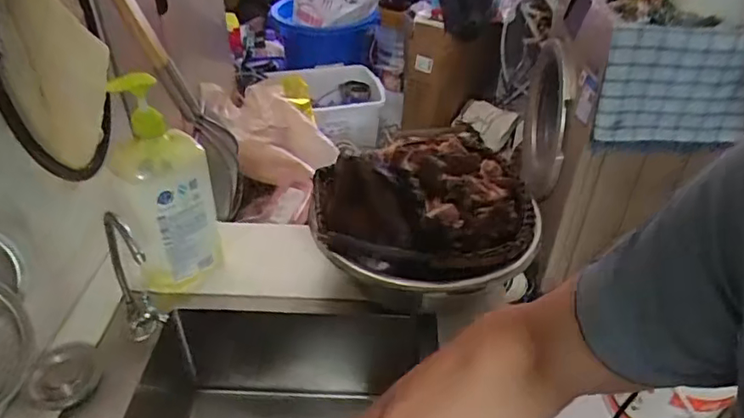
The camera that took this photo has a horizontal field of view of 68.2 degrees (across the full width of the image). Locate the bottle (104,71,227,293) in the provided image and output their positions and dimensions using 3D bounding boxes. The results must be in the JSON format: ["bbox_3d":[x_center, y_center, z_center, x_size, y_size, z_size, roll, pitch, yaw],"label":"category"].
[{"bbox_3d":[-0.263,-0.034,0.699,0.104,0.285,0.092,-8,40,-13],"label":"bottle"}]

